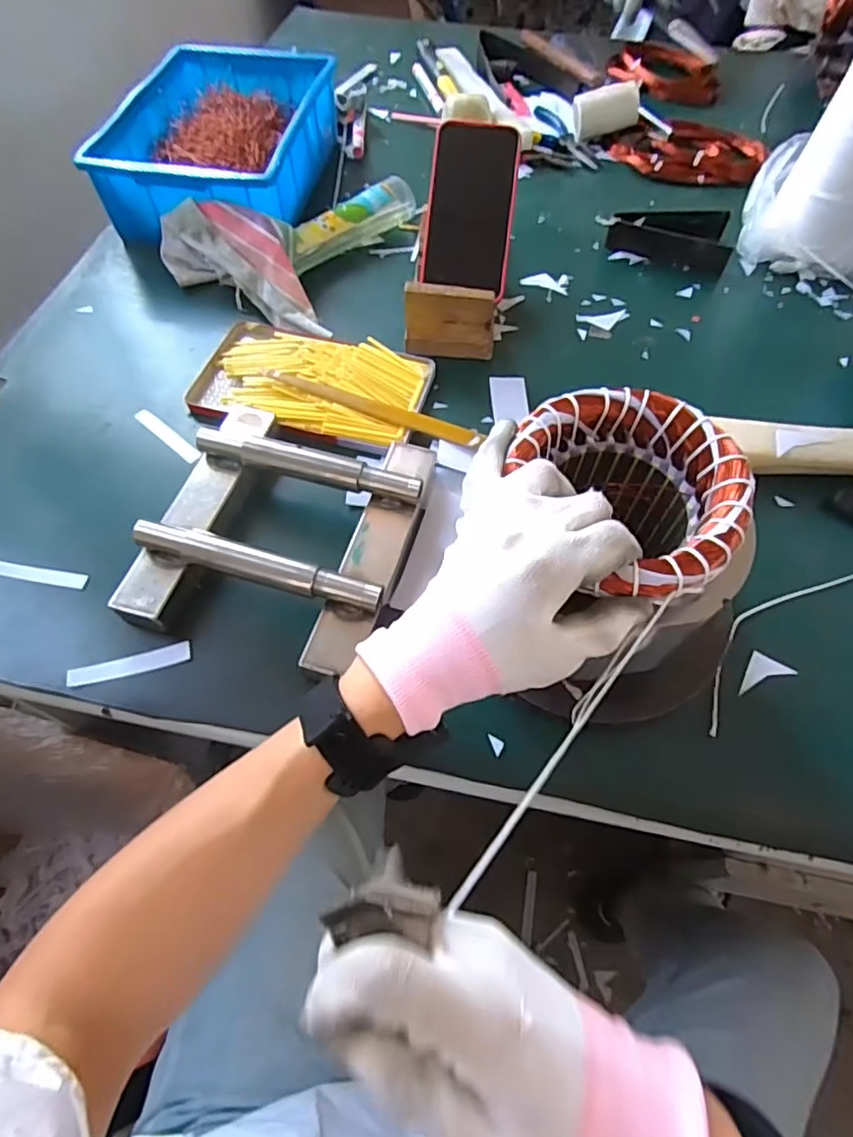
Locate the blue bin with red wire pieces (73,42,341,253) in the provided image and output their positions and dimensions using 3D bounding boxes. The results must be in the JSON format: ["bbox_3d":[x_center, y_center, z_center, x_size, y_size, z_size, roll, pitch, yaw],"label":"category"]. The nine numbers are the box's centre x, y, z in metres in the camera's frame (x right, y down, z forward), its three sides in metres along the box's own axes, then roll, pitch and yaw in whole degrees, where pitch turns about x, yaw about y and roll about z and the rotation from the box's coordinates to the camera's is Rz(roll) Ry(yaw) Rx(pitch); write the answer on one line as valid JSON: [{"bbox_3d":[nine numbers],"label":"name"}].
[{"bbox_3d":[-0.228,-0.479,0.670,0.203,0.101,0.302,10,63,4],"label":"blue bin with red wire pieces"}]

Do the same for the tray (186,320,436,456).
[{"bbox_3d":[-0.105,-0.165,0.528,0.204,0.027,0.123,12,62,8],"label":"tray"}]

